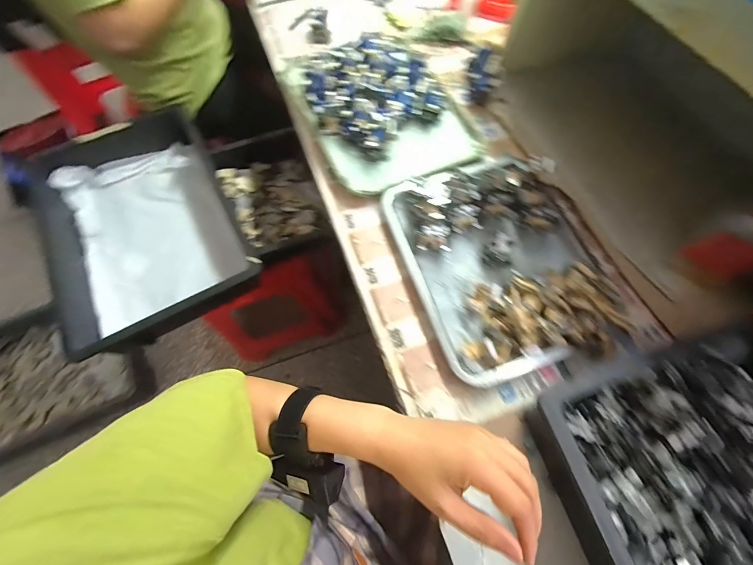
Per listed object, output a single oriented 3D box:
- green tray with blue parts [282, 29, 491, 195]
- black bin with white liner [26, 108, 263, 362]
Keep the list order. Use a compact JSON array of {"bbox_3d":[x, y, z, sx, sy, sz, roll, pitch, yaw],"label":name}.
[{"bbox_3d":[0.005,-0.309,0.552,0.254,0.070,0.331,-27,71,-11],"label":"green tray with blue parts"},{"bbox_3d":[-0.457,-0.114,0.621,0.336,0.108,0.415,-29,71,-11],"label":"black bin with white liner"}]

